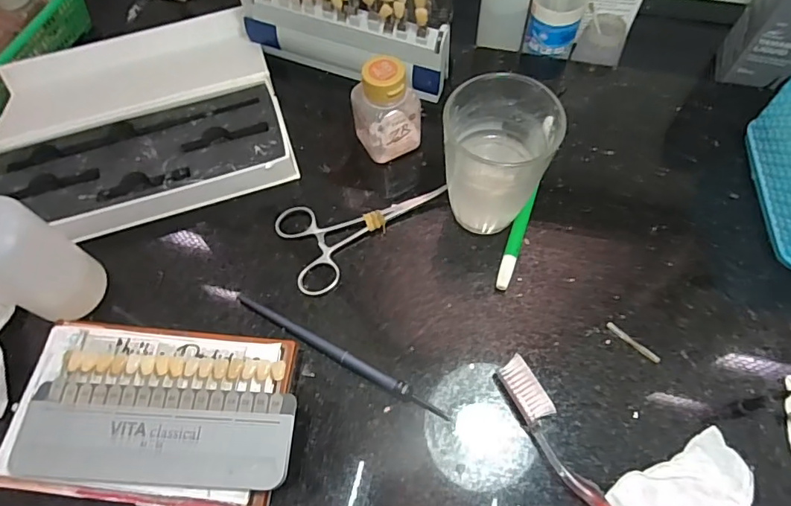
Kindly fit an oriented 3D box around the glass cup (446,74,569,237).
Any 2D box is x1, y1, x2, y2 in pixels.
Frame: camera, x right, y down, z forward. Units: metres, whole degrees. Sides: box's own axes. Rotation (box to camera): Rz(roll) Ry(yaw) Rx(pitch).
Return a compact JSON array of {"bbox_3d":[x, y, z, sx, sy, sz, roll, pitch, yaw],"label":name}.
[{"bbox_3d":[0.061,-0.057,0.316,0.064,0.092,0.062,-1,63,2],"label":"glass cup"}]

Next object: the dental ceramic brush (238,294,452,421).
[{"bbox_3d":[-0.037,0.063,0.306,0.152,0.009,0.008,26,67,14],"label":"dental ceramic brush"}]

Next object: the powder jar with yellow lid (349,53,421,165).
[{"bbox_3d":[-0.006,-0.101,0.354,0.041,0.074,0.035,-26,65,-11],"label":"powder jar with yellow lid"}]

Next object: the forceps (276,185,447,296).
[{"bbox_3d":[-0.031,-0.029,0.352,0.121,0.009,0.068,-38,68,-16],"label":"forceps"}]

